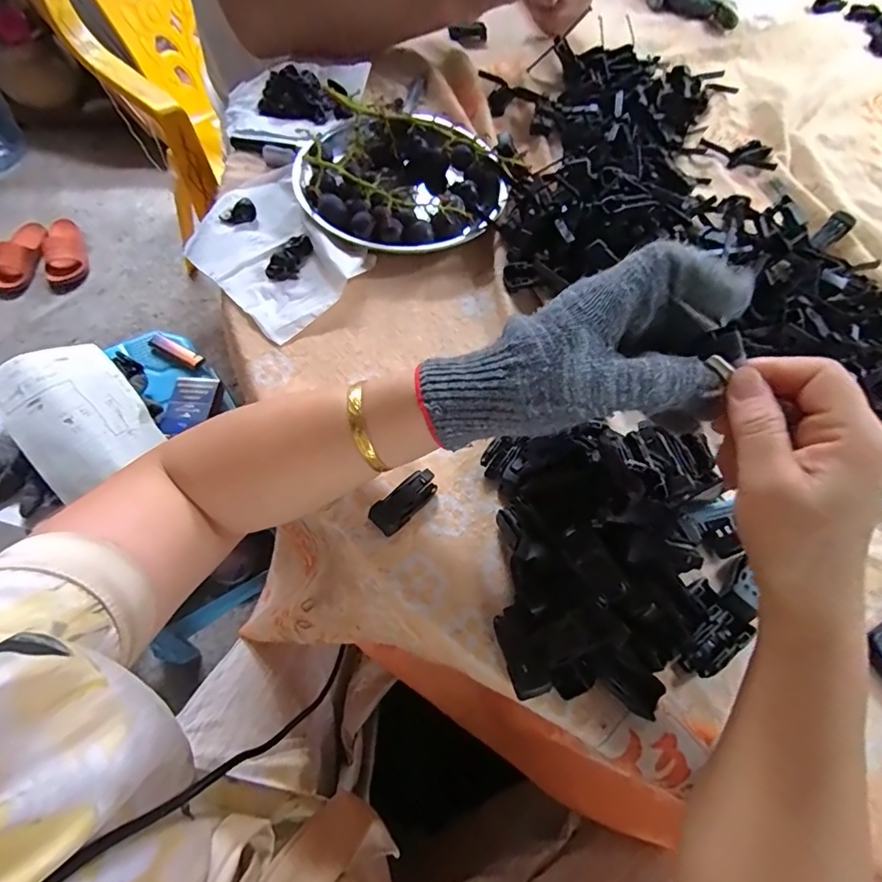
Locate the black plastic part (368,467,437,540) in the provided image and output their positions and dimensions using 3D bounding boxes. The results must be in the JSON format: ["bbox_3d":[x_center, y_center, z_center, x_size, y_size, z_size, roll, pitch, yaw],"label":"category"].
[{"bbox_3d":[-0.024,0.039,0.329,0.047,0.012,0.020,-41,71,-21],"label":"black plastic part"}]

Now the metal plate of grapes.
[{"bbox_3d":[-0.035,-0.230,0.451,0.189,0.043,0.159,17,62,6],"label":"metal plate of grapes"}]

